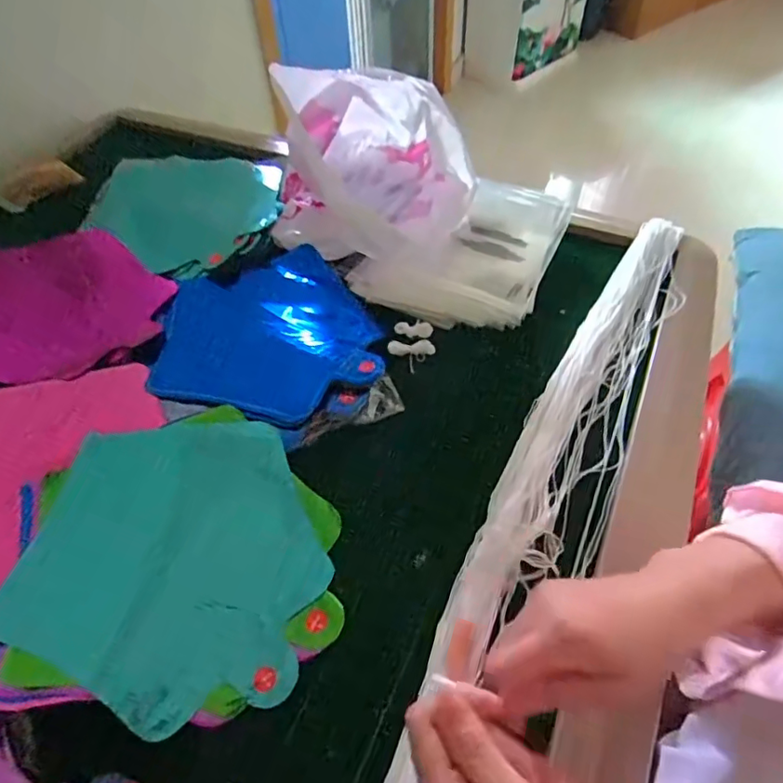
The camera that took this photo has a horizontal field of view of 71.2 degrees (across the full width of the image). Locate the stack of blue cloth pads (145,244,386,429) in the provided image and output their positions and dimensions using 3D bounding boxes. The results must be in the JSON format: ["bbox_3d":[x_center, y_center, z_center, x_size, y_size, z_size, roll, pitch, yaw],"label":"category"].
[{"bbox_3d":[-0.126,-0.064,0.557,0.213,0.017,0.228,-7,51,-3],"label":"stack of blue cloth pads"}]

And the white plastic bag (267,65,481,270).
[{"bbox_3d":[-0.020,-0.278,0.625,0.231,0.149,0.221,19,54,17],"label":"white plastic bag"}]

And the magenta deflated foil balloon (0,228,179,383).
[{"bbox_3d":[-0.367,-0.103,0.591,0.242,0.011,0.194,35,60,26],"label":"magenta deflated foil balloon"}]

